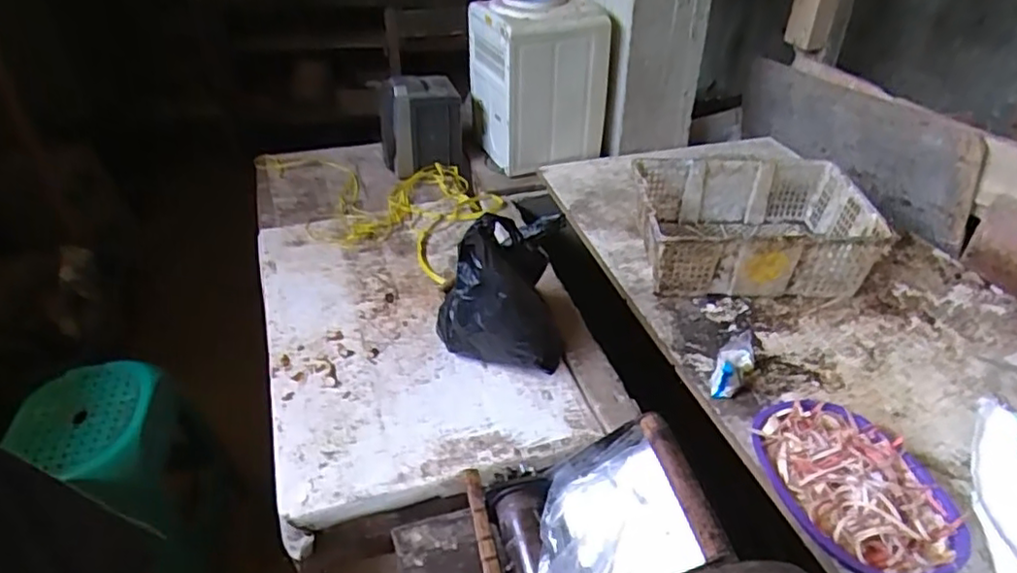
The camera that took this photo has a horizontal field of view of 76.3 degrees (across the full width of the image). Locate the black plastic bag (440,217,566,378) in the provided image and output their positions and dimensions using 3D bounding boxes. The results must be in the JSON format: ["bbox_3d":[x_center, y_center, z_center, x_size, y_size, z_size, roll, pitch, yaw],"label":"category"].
[{"bbox_3d":[-0.015,0.000,1.182,0.235,0.276,0.183,-1,38,-1],"label":"black plastic bag"}]

